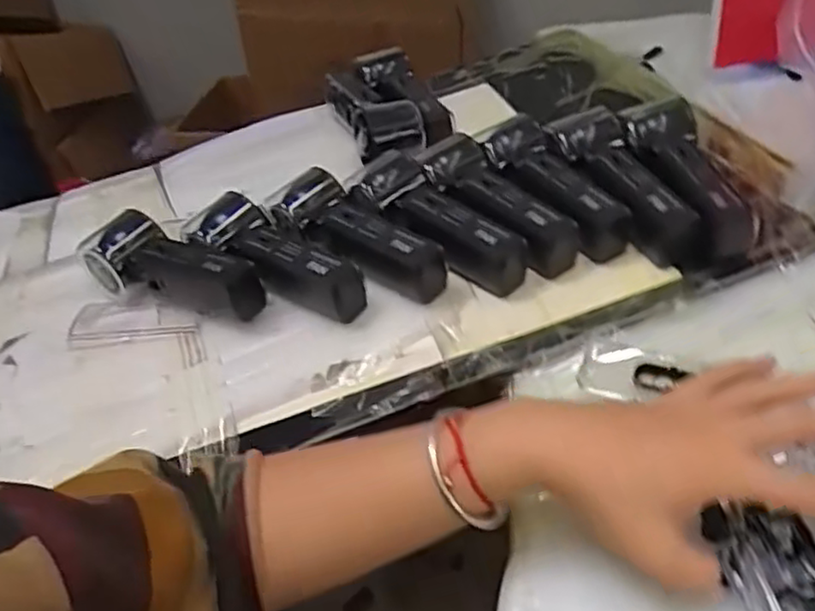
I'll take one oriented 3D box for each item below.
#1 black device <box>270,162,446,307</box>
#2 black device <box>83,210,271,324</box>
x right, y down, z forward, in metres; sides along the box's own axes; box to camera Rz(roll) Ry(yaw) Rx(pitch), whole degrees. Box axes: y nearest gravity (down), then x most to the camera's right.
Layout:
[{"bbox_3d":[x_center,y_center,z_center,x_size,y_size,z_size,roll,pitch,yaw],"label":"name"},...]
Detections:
[{"bbox_3d":[-0.040,-0.053,0.516,0.057,0.049,0.154,-40,50,-23],"label":"black device"},{"bbox_3d":[-0.178,-0.025,0.509,0.151,0.048,0.053,22,52,29],"label":"black device"}]

